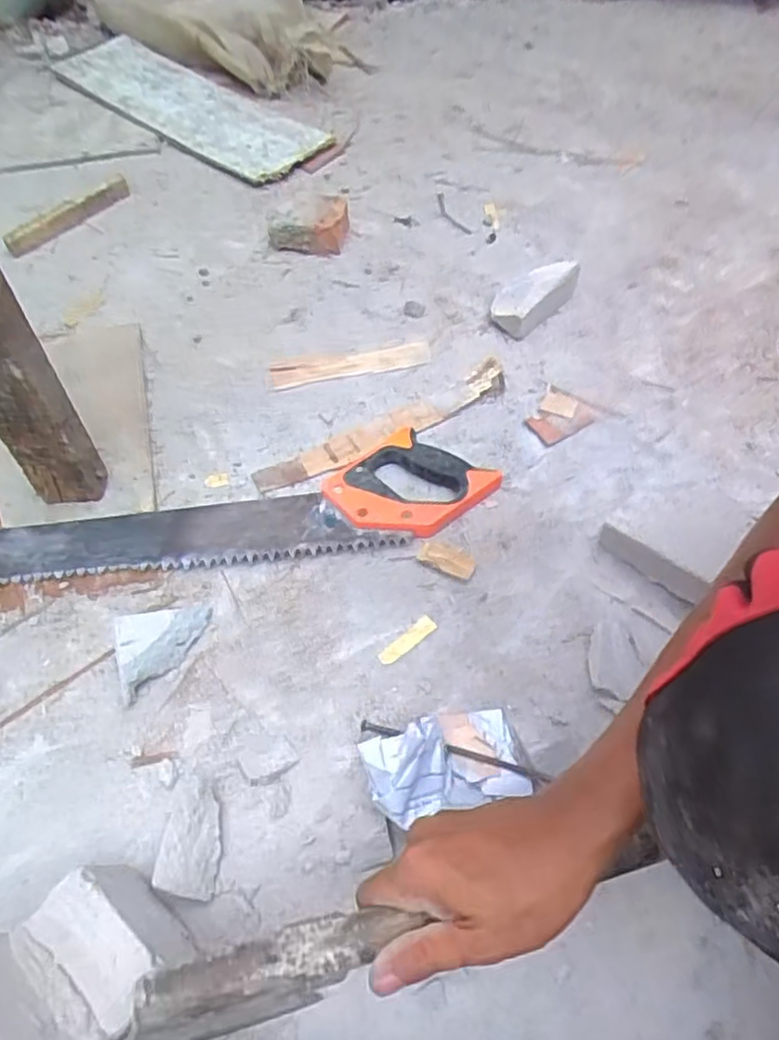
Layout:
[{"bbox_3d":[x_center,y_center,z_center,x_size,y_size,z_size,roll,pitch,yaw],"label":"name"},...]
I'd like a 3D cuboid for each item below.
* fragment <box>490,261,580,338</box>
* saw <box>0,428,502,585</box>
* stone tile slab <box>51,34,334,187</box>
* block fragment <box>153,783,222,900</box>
[{"bbox_3d":[0.174,-0.268,0.850,0.129,0.042,0.060,-38,62,-22],"label":"fragment"},{"bbox_3d":[-0.177,0.004,0.689,0.550,0.025,0.110,-10,55,-5],"label":"saw"},{"bbox_3d":[-0.358,-0.703,1.187,0.594,0.023,0.176,33,64,20],"label":"stone tile slab"},{"bbox_3d":[-0.146,0.235,0.522,0.045,0.022,0.072,28,50,-29],"label":"block fragment"}]

